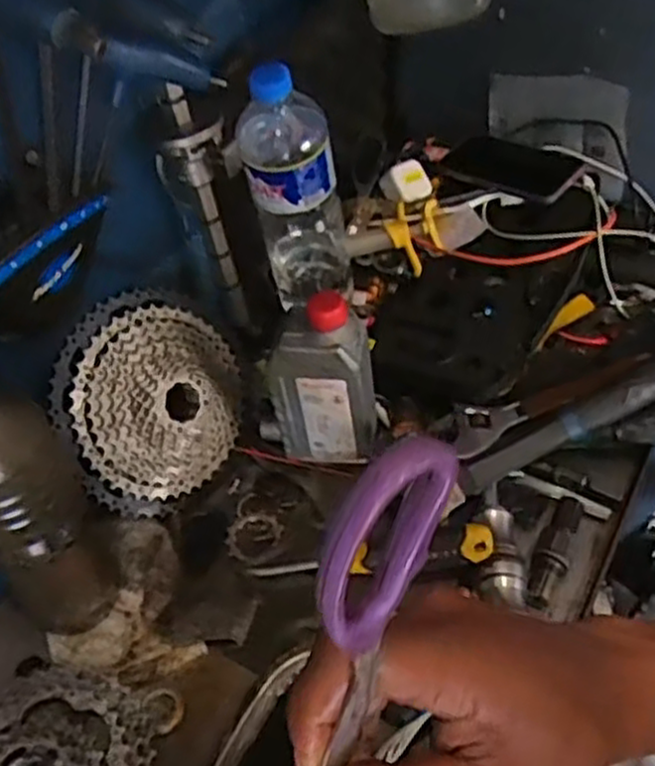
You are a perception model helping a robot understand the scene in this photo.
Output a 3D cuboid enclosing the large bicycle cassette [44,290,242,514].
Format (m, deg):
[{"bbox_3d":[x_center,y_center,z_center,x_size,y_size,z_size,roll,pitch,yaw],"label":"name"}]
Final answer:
[{"bbox_3d":[-0.143,0.016,0.643,0.037,0.176,0.189,-2,73,50],"label":"large bicycle cassette"}]

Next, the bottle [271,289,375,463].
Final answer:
[{"bbox_3d":[-0.003,0.002,0.642,0.082,0.168,0.047,8,50,13],"label":"bottle"}]

